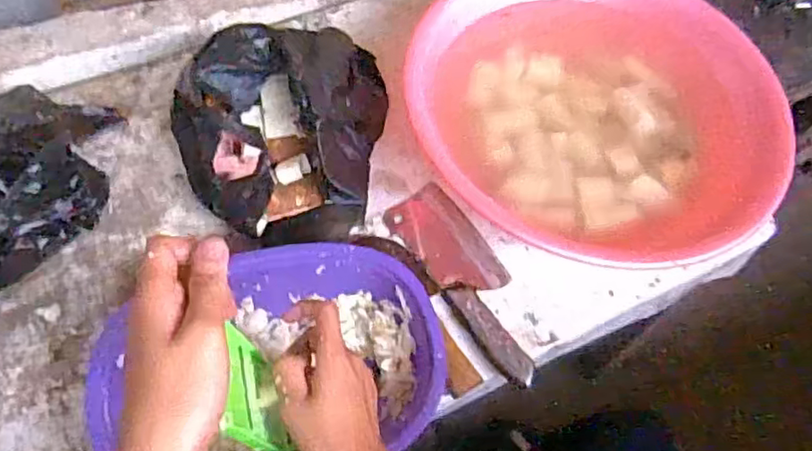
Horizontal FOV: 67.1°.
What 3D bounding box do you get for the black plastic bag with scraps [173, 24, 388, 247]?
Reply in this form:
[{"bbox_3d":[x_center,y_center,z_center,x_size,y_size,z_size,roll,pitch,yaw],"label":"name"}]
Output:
[{"bbox_3d":[-0.134,-0.125,0.673,0.207,0.129,0.254,9,62,2],"label":"black plastic bag with scraps"}]

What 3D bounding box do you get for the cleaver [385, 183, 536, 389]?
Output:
[{"bbox_3d":[0.072,0.056,0.663,0.079,0.025,0.240,-29,67,-17],"label":"cleaver"}]

